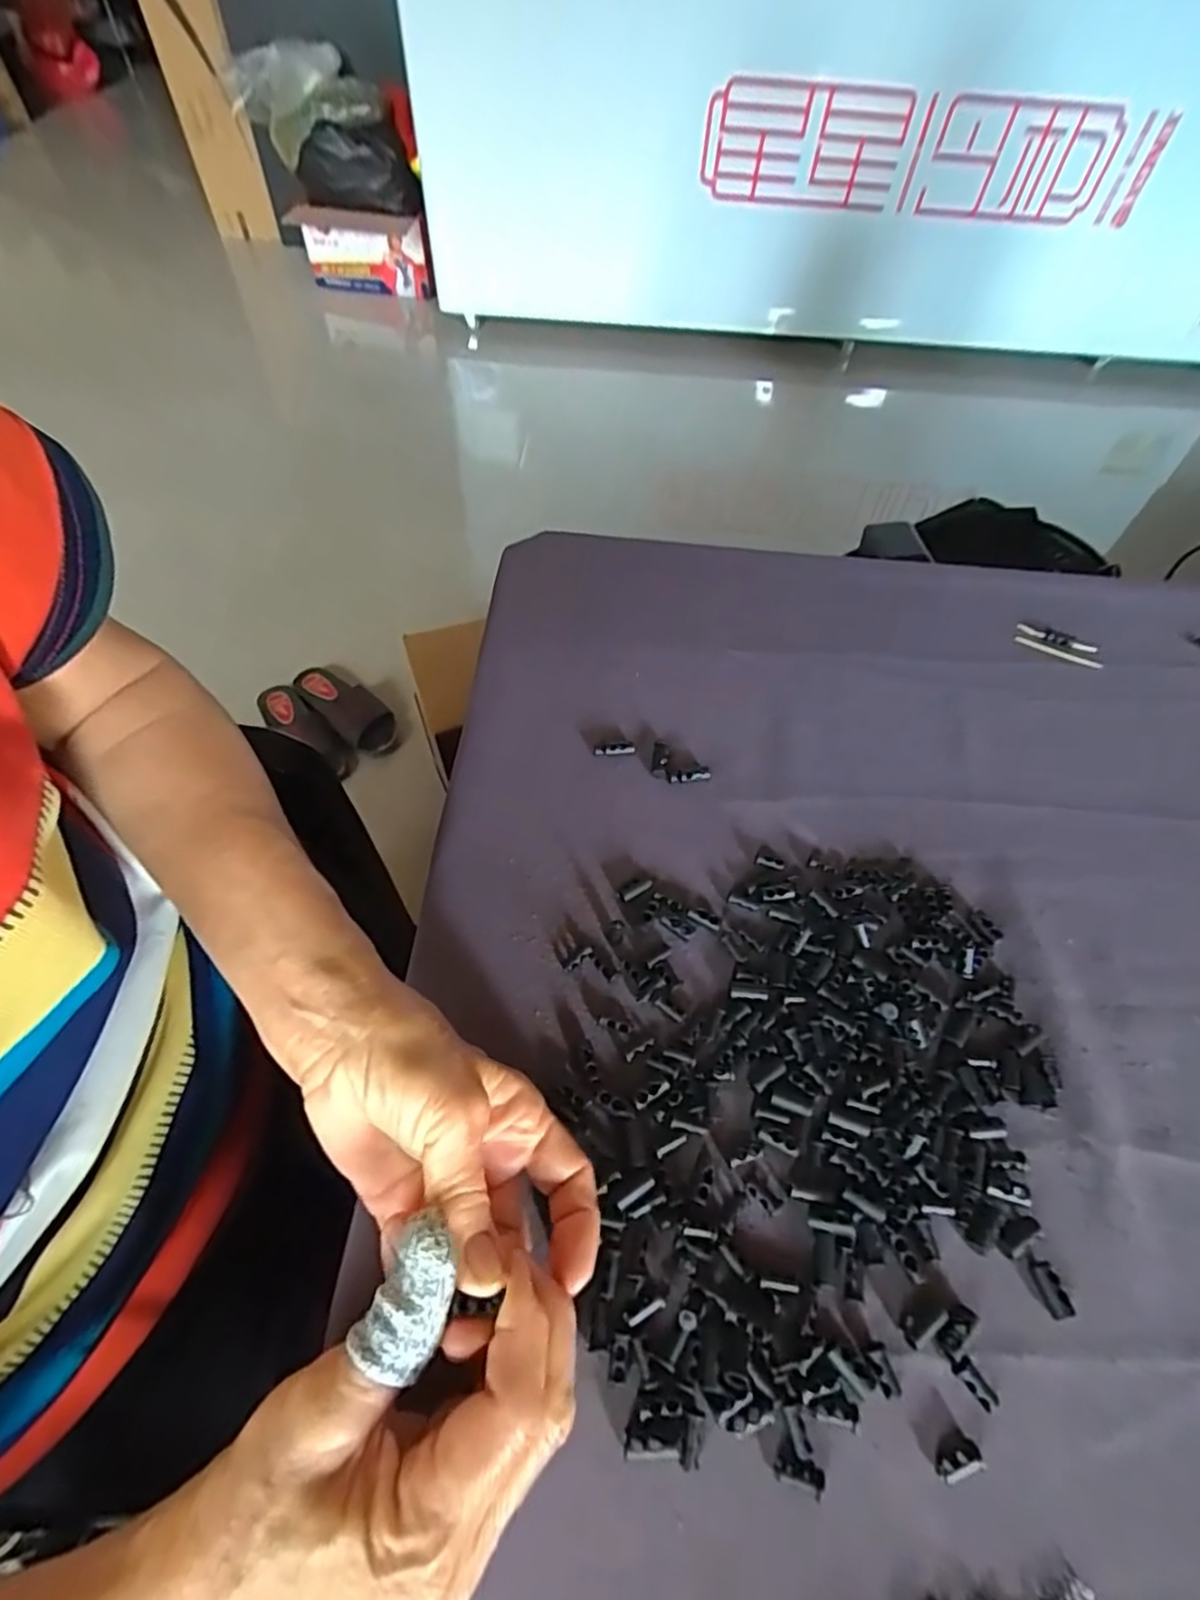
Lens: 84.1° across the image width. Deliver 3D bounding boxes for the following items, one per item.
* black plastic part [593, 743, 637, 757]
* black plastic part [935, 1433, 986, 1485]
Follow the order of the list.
[{"bbox_3d":[0.009,-0.030,0.396,0.025,0.004,0.007,-1,56,-5],"label":"black plastic part"},{"bbox_3d":[0.126,0.232,0.234,0.016,0.004,0.011,-15,58,-14],"label":"black plastic part"}]

